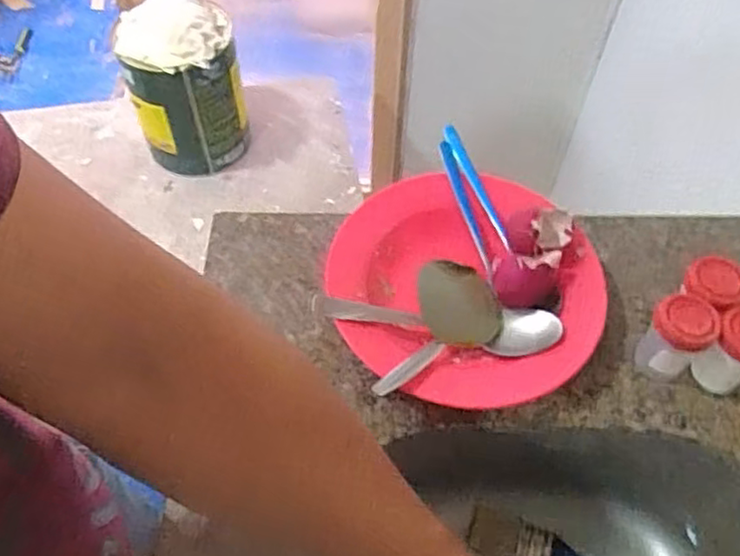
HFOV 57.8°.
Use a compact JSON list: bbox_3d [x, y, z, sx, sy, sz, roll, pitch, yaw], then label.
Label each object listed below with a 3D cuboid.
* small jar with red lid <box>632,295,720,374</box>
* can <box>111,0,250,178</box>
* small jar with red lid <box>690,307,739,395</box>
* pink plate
[{"bbox_3d":[0.228,0.049,0.507,0.043,0.072,0.040,38,64,23],"label":"small jar with red lid"},{"bbox_3d":[-0.267,-0.276,0.967,0.150,0.229,0.150,0,56,0],"label":"can"},{"bbox_3d":[0.273,0.058,0.505,0.040,0.071,0.043,0,56,0],"label":"small jar with red lid"},{"bbox_3d":[0.081,0.006,0.547,0.193,0.051,0.208,0,56,0],"label":"pink plate"}]

